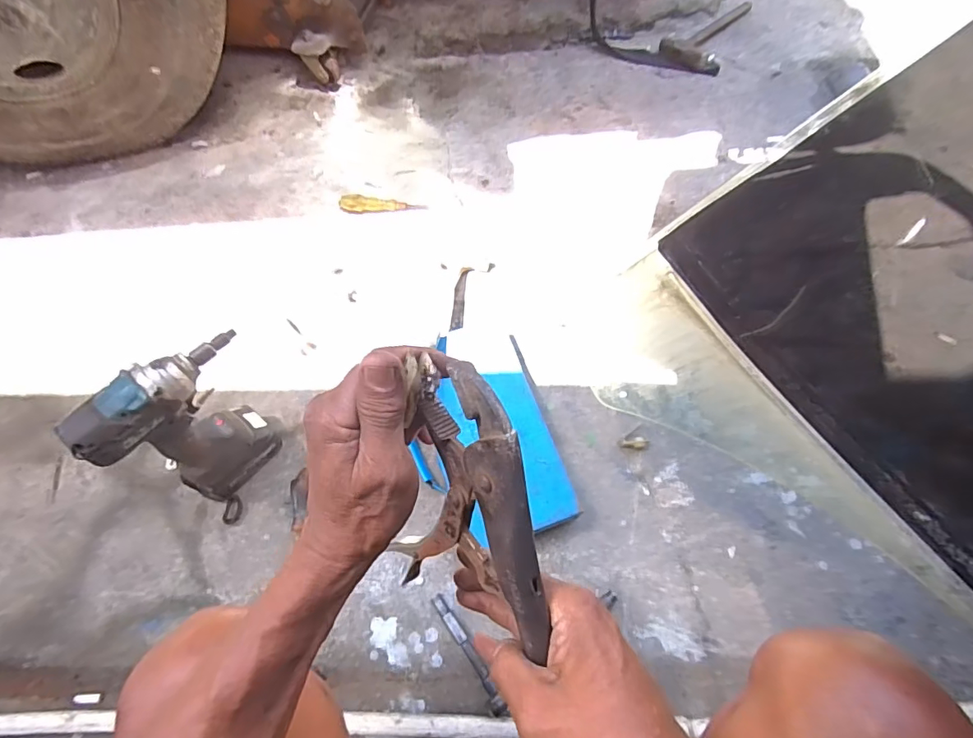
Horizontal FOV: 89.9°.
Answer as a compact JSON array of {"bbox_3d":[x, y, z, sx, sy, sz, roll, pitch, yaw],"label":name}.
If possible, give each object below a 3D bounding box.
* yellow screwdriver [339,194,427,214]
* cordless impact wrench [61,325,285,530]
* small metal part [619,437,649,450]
[{"bbox_3d":[-0.192,-0.298,0.892,0.154,0.031,0.028,1,66,1],"label":"yellow screwdriver"},{"bbox_3d":[-0.337,0.065,0.581,0.072,0.245,0.178,22,68,10],"label":"cordless impact wrench"},{"bbox_3d":[0.207,0.105,0.683,0.039,0.012,0.017,-8,66,-3],"label":"small metal part"}]

